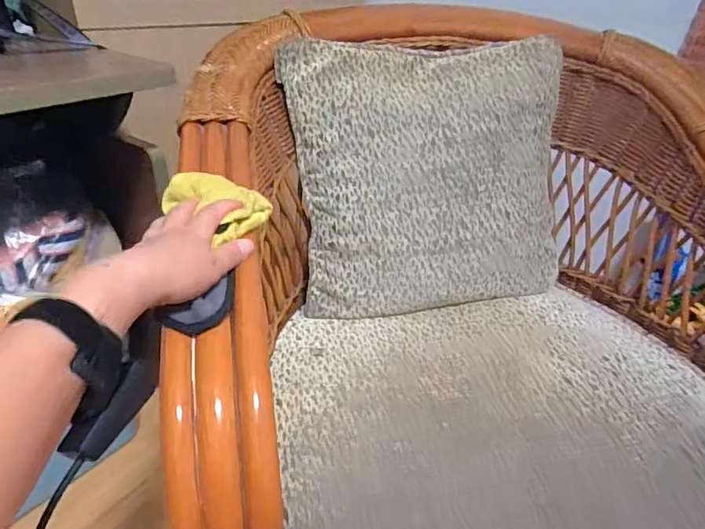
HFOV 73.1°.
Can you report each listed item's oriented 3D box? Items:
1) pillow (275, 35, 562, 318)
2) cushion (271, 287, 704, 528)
[{"bbox_3d":[0.122,-0.132,0.706,0.408,0.392,0.068,-4,1,-6],"label":"pillow"},{"bbox_3d":[0.199,0.200,0.557,0.566,0.050,0.476,-3,34,-7],"label":"cushion"}]

